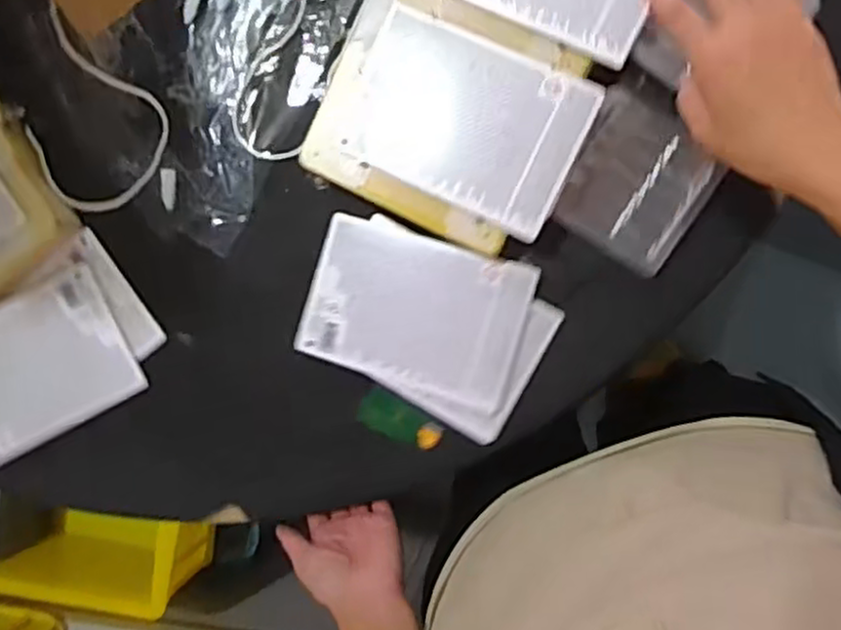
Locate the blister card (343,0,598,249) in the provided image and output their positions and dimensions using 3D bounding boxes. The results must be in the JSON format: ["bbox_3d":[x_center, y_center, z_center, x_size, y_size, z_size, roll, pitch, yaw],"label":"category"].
[{"bbox_3d":[0.031,-0.140,0.538,0.166,0.010,0.117,26,97,7],"label":"blister card"}]

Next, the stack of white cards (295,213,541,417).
[{"bbox_3d":[-0.005,-0.002,0.585,0.171,0.010,0.116,17,96,8],"label":"stack of white cards"}]

